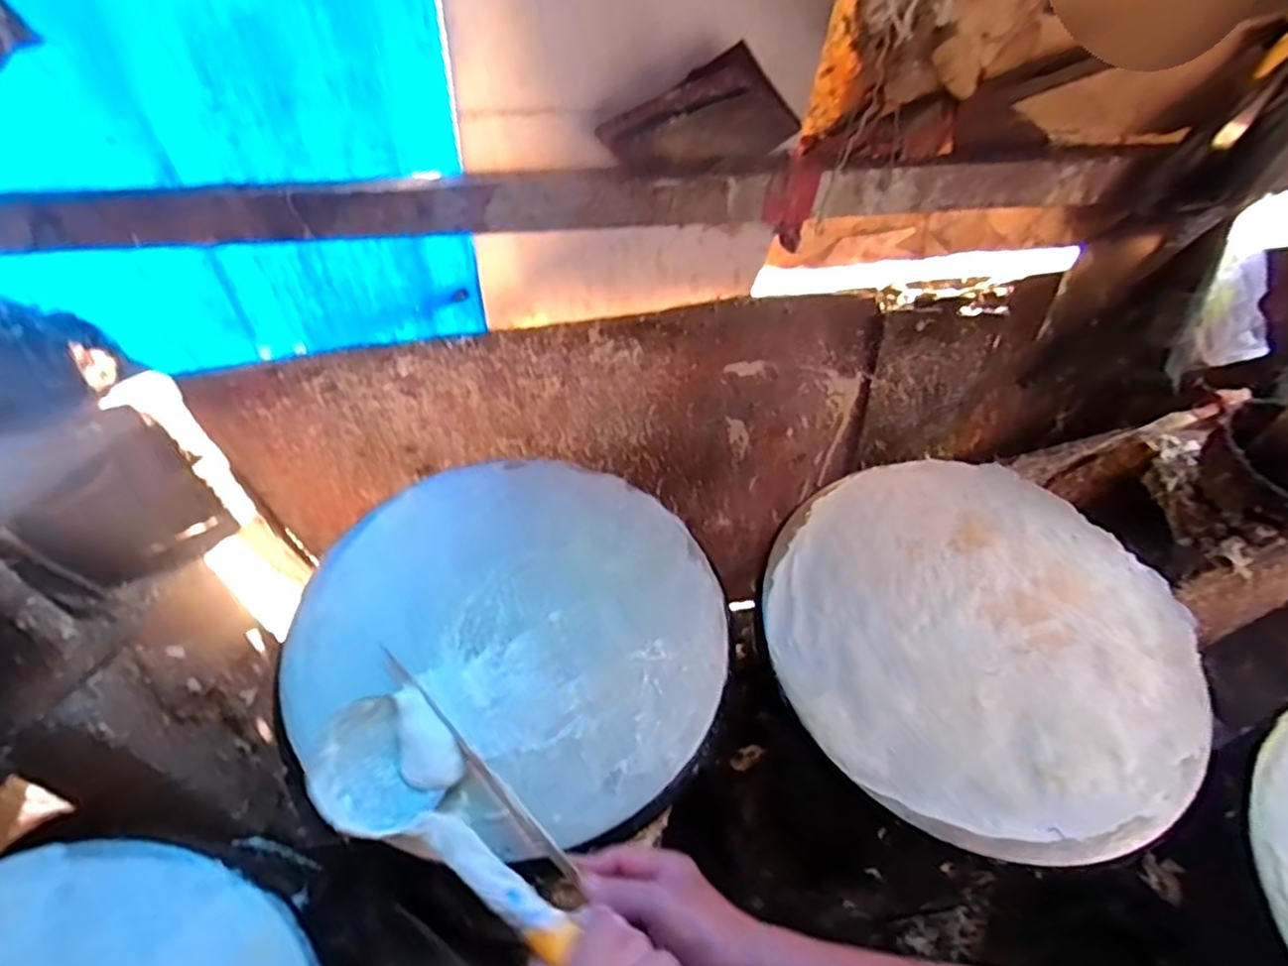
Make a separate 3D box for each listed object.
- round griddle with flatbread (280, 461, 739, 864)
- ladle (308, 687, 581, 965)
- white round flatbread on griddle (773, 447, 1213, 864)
[{"bbox_3d":[-0.107,0.121,0.609,0.352,0.038,0.346,1,50,-1],"label":"round griddle with flatbread"},{"bbox_3d":[-0.093,0.234,0.426,0.334,0.066,0.090,18,48,41],"label":"ladle"},{"bbox_3d":[0.298,0.128,0.627,0.359,0.024,0.359,-12,52,-12],"label":"white round flatbread on griddle"}]

